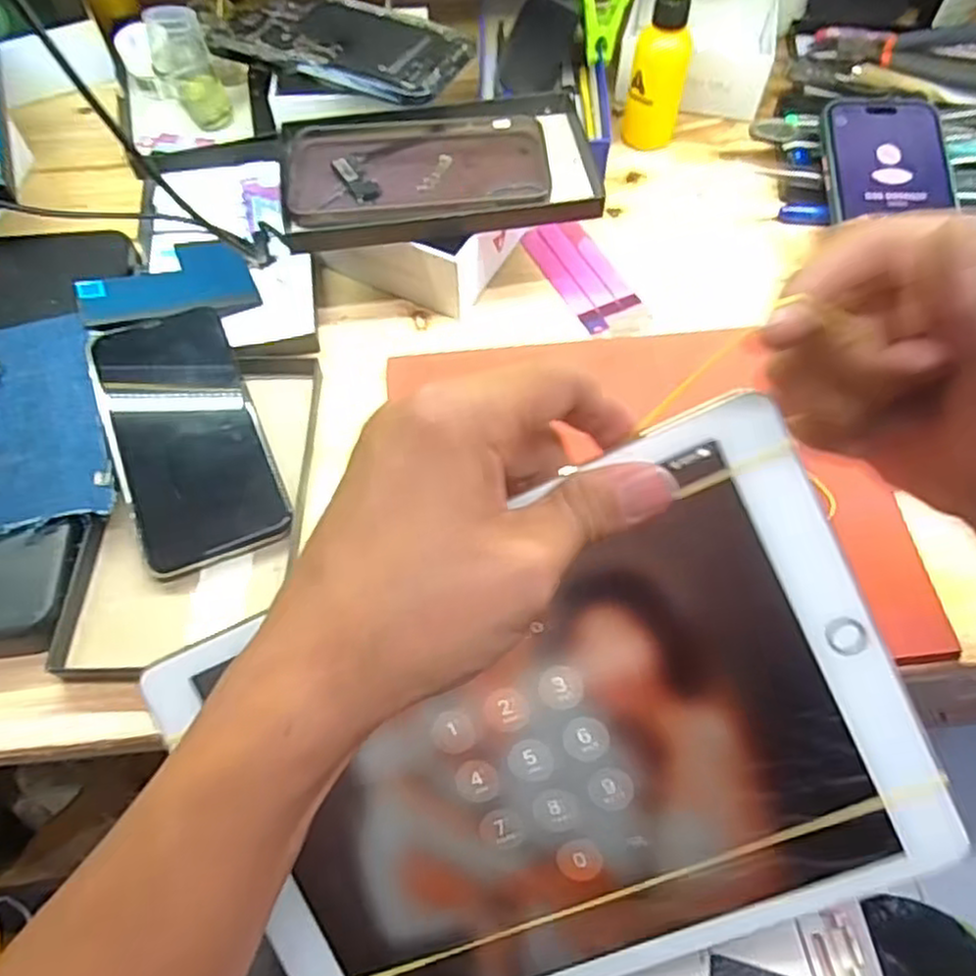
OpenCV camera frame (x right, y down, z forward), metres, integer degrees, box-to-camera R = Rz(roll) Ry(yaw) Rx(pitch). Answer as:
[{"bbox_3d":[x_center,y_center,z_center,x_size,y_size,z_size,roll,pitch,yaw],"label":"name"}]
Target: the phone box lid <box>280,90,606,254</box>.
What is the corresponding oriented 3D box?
[{"bbox_3d":[-0.028,-0.187,0.421,0.176,0.020,0.100,-7,60,-4],"label":"phone box lid"}]

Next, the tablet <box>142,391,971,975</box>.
[{"bbox_3d":[0.019,0.094,0.248,0.231,0.006,0.168,-26,94,9],"label":"tablet"}]

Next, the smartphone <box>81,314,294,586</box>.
[{"bbox_3d":[-0.151,-0.029,0.364,0.070,0.010,0.136,-22,62,-12],"label":"smartphone"}]

